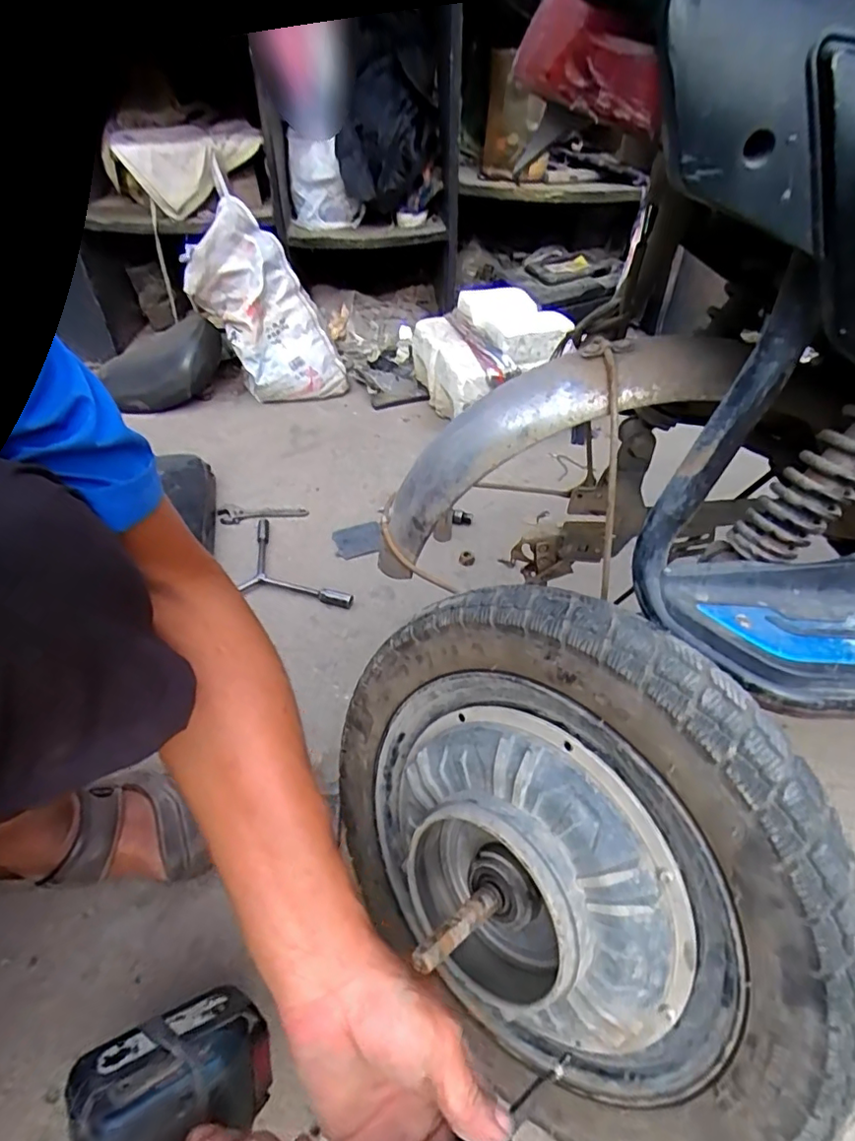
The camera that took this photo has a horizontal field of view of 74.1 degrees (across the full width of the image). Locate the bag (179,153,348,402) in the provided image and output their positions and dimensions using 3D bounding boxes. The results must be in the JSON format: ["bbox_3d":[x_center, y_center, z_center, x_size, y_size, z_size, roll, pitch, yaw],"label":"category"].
[{"bbox_3d":[-0.338,-0.553,1.175,0.271,0.332,0.246,-12,45,-13],"label":"bag"}]

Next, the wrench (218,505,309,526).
[{"bbox_3d":[-0.269,-0.089,0.931,0.139,0.008,0.037,2,55,-8],"label":"wrench"}]

